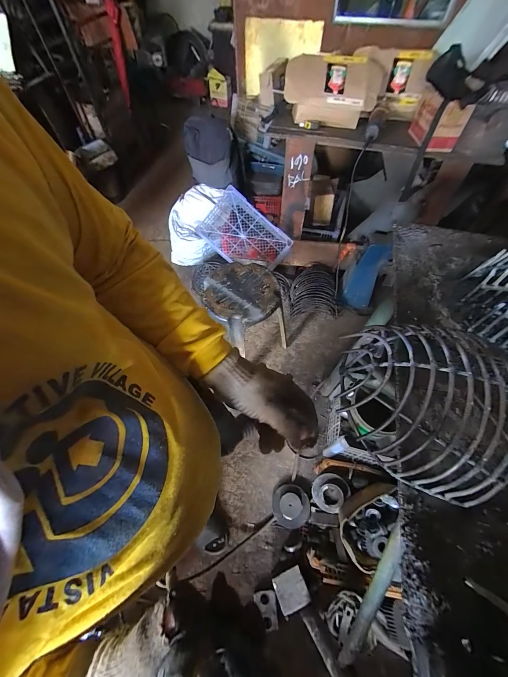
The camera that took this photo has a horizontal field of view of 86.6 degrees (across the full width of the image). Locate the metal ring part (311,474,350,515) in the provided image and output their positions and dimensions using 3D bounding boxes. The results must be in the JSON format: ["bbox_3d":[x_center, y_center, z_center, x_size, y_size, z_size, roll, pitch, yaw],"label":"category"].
[{"bbox_3d":[0.282,0.571,1.006,0.118,0.050,0.123,0,59,0],"label":"metal ring part"}]

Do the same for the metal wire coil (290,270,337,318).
[{"bbox_3d":[0.338,-0.255,1.527,0.249,0.157,0.242,1,59,1],"label":"metal wire coil"}]

